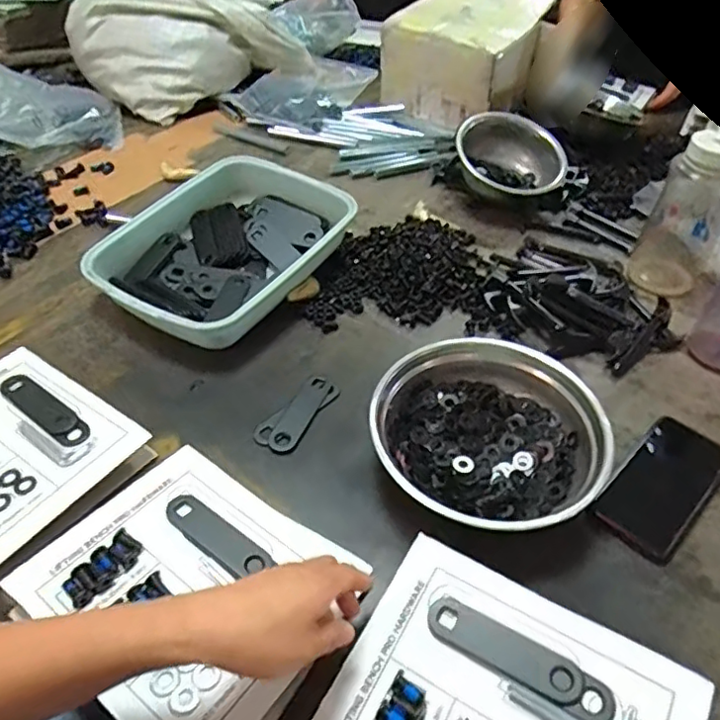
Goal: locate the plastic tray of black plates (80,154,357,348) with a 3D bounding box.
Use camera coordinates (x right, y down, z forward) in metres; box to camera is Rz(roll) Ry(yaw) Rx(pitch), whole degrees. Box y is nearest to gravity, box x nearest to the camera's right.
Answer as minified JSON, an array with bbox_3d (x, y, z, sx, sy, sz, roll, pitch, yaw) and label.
[{"bbox_3d":[-0.170,-0.148,0.775,0.236,0.072,0.328,25,49,21],"label":"plastic tray of black plates"}]

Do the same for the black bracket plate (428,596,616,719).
[{"bbox_3d":[0.112,0.213,0.422,0.132,0.007,0.032,19,59,26],"label":"black bracket plate"}]

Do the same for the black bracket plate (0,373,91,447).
[{"bbox_3d":[-0.317,0.048,0.590,0.125,0.005,0.031,29,50,25],"label":"black bracket plate"}]

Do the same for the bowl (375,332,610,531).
[{"bbox_3d":[0.125,0.073,0.574,0.211,0.069,0.192,1,44,-1],"label":"bowl"}]

